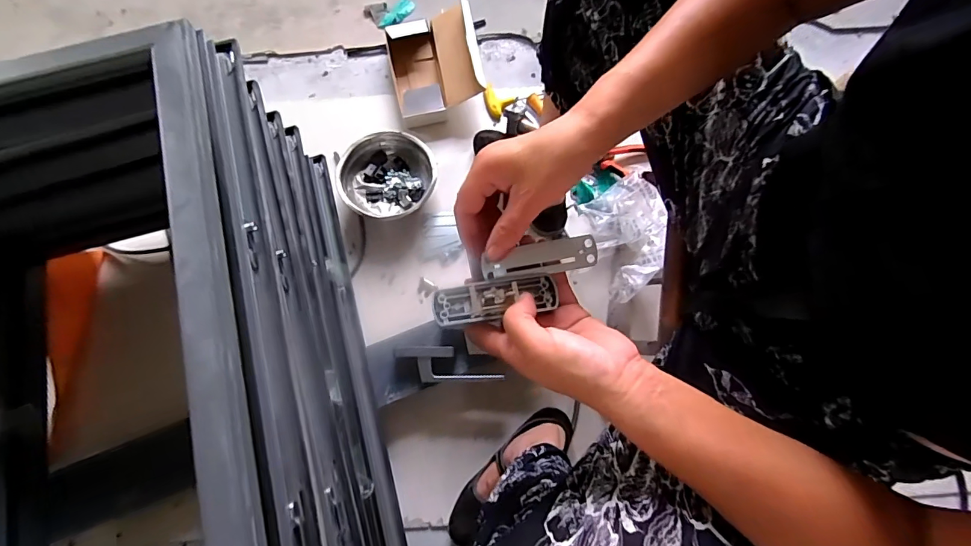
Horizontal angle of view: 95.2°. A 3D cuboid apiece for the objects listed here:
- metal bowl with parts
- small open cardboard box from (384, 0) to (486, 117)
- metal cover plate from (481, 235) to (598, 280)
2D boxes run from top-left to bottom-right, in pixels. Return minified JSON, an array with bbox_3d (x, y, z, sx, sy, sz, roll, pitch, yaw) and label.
[{"bbox_3d":[-0.187,-0.183,0.870,0.183,0.075,0.177,-1,73,3],"label":"metal bowl with parts"},{"bbox_3d":[-0.106,-0.434,0.929,0.182,0.088,0.223,-12,73,-1],"label":"small open cardboard box"},{"bbox_3d":[0.047,-0.012,0.364,0.090,0.004,0.027,-10,95,-4],"label":"metal cover plate"}]

